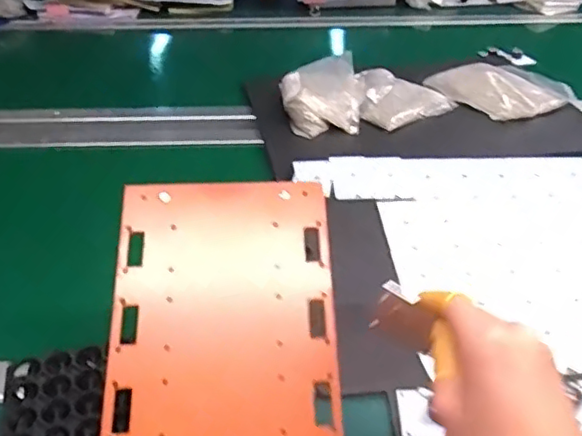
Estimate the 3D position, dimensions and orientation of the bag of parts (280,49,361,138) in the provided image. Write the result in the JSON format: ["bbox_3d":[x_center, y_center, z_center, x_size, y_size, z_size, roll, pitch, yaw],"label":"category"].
[{"bbox_3d":[0.049,-0.186,0.913,0.122,0.054,0.162,-5,36,-6],"label":"bag of parts"}]

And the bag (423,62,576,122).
[{"bbox_3d":[0.335,-0.208,0.967,0.185,0.033,0.191,-23,41,-28],"label":"bag"}]

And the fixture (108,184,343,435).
[{"bbox_3d":[-0.039,0.167,0.370,0.163,0.059,0.450,-4,51,-5],"label":"fixture"}]

